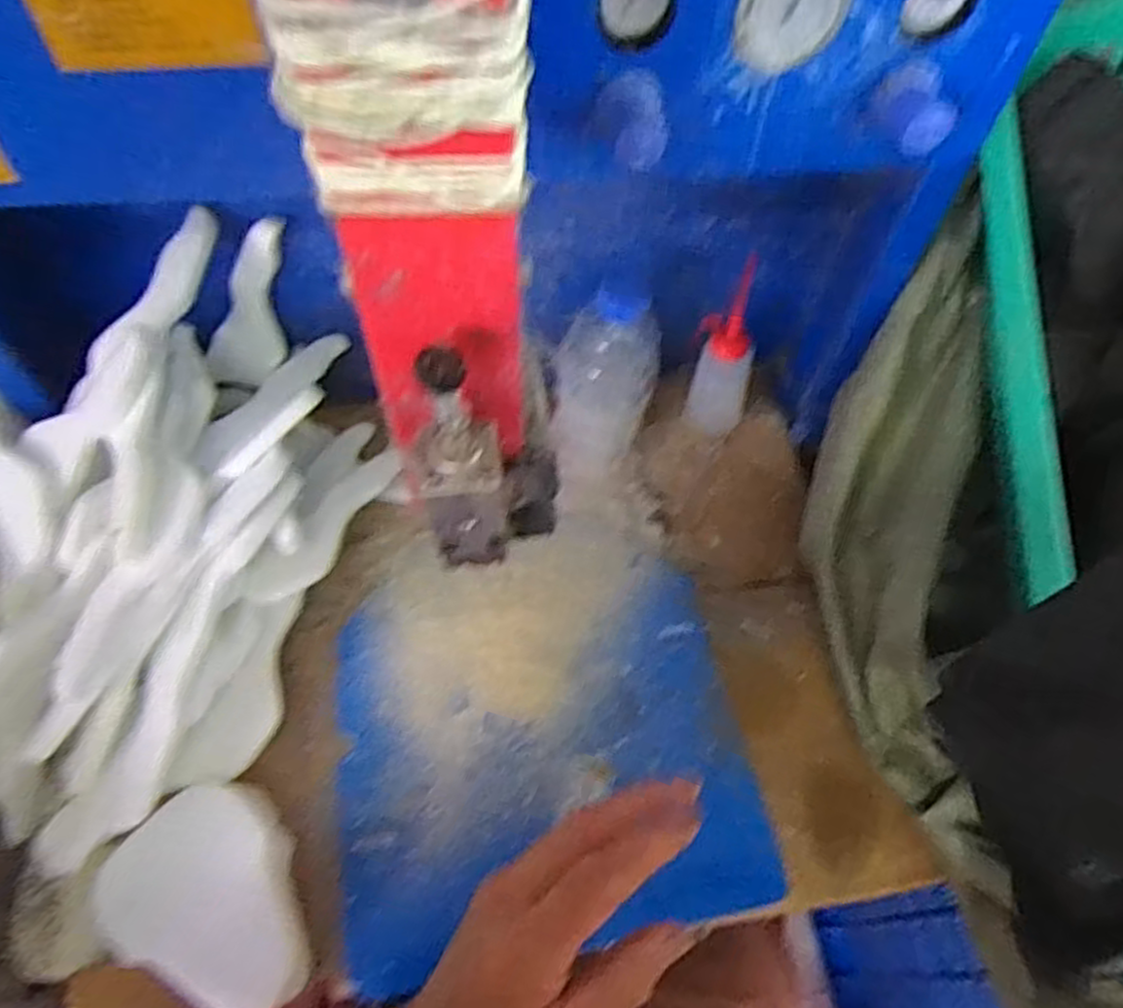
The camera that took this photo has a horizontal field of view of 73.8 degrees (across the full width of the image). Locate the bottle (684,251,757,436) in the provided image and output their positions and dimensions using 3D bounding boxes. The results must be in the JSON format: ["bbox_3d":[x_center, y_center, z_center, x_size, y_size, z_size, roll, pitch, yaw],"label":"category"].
[{"bbox_3d":[0.150,-0.132,0.666,0.053,0.163,0.048,-1,59,-3],"label":"bottle"}]

